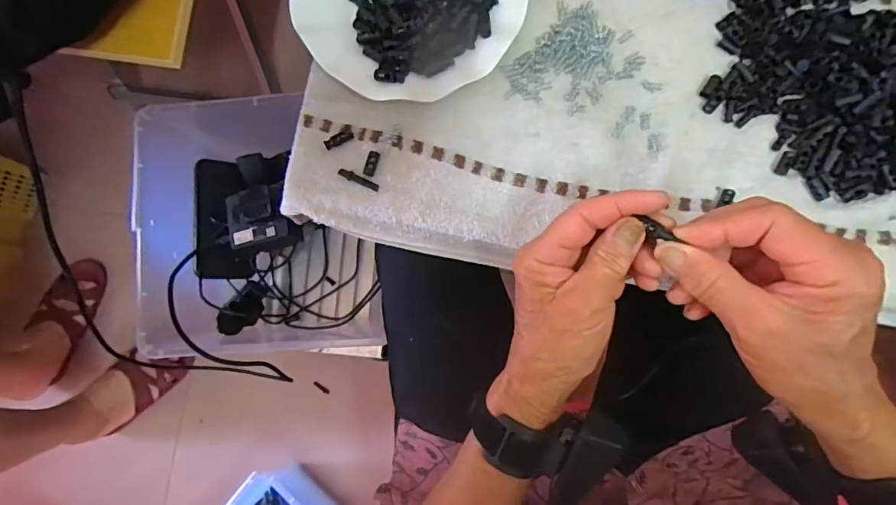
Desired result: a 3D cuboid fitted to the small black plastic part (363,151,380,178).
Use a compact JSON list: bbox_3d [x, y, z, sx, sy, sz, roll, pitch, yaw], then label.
[{"bbox_3d":[-0.062,-0.072,0.375,0.009,0.004,0.021,14,86,4],"label":"small black plastic part"}]

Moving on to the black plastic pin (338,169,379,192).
[{"bbox_3d":[-0.072,-0.059,0.374,0.035,0.004,0.007,24,86,4],"label":"black plastic pin"}]

